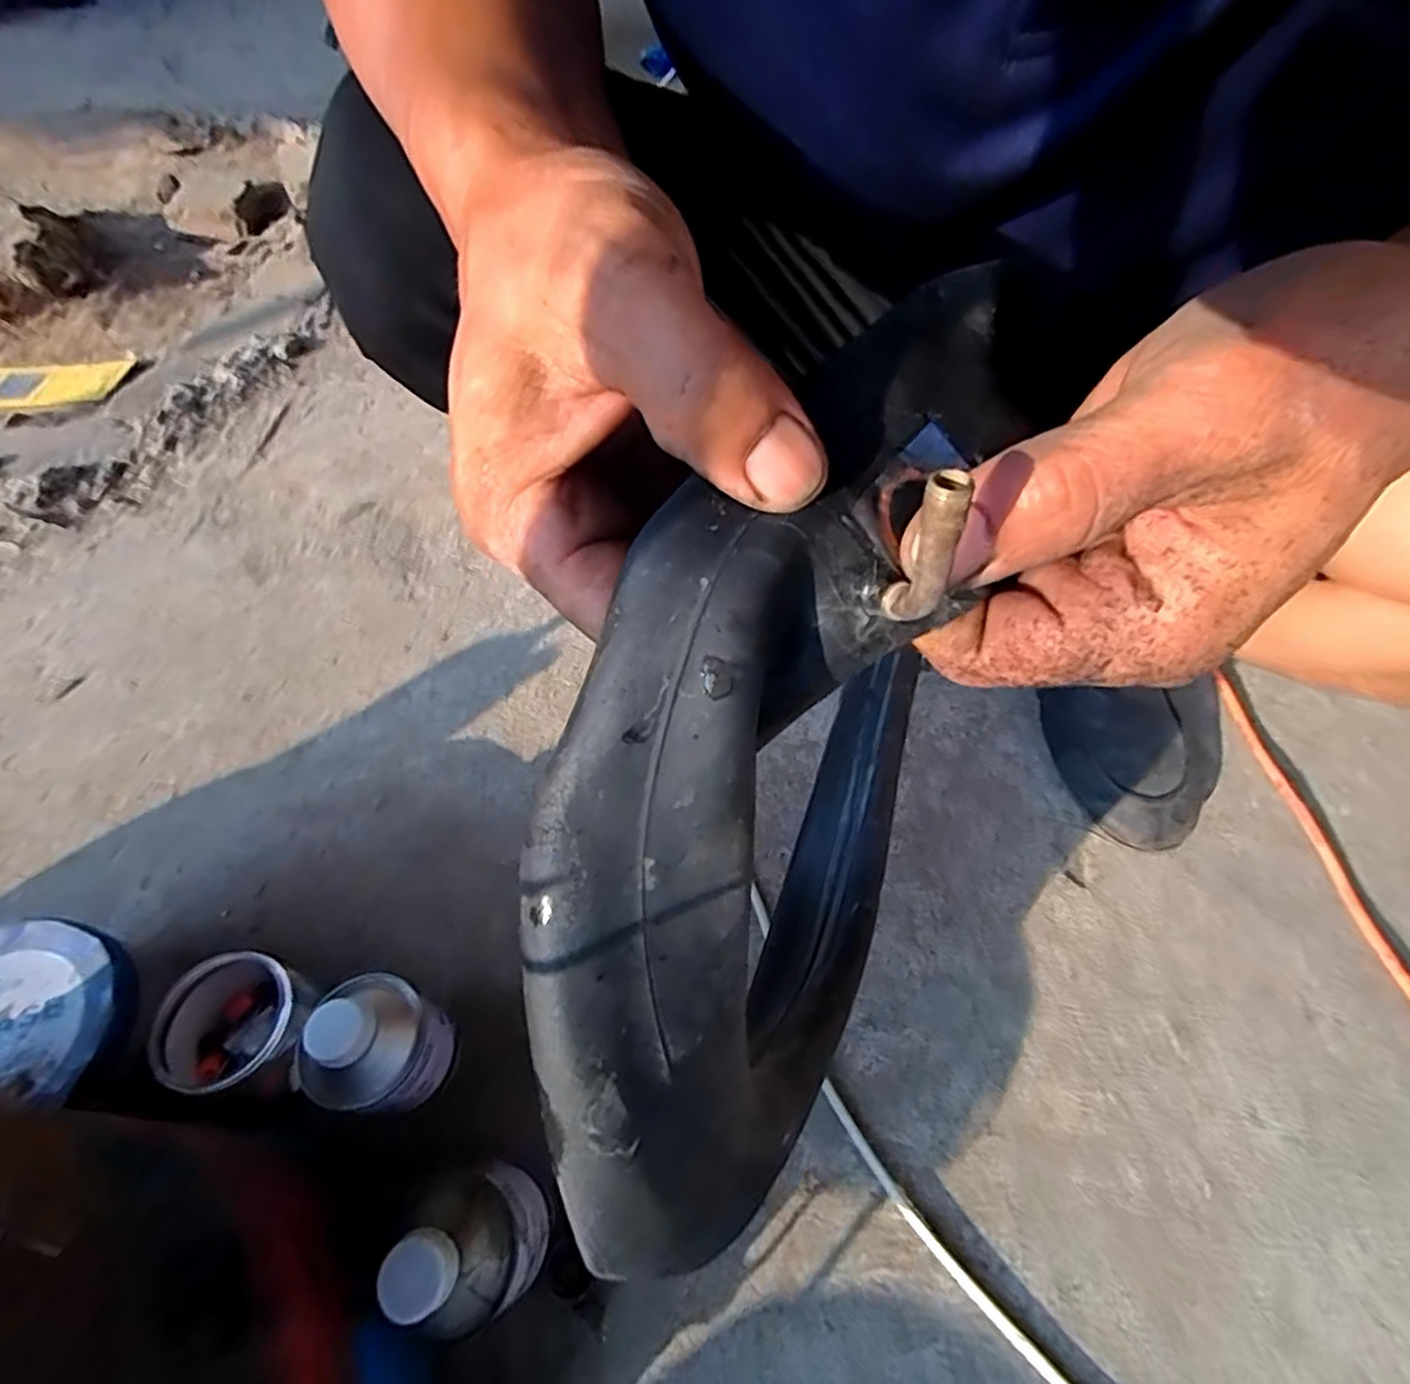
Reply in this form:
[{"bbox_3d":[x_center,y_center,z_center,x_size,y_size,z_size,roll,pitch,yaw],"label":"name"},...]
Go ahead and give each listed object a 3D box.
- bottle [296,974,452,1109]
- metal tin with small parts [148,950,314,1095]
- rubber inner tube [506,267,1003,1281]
[{"bbox_3d":[-0.183,0.200,0.392,0.069,0.109,0.067,14,57,8],"label":"bottle"},{"bbox_3d":[-0.271,0.200,0.414,0.072,0.070,0.069,0,57,0],"label":"metal tin with small parts"},{"bbox_3d":[0.006,0.013,0.157,0.073,0.051,0.238,17,93,11],"label":"rubber inner tube"}]

